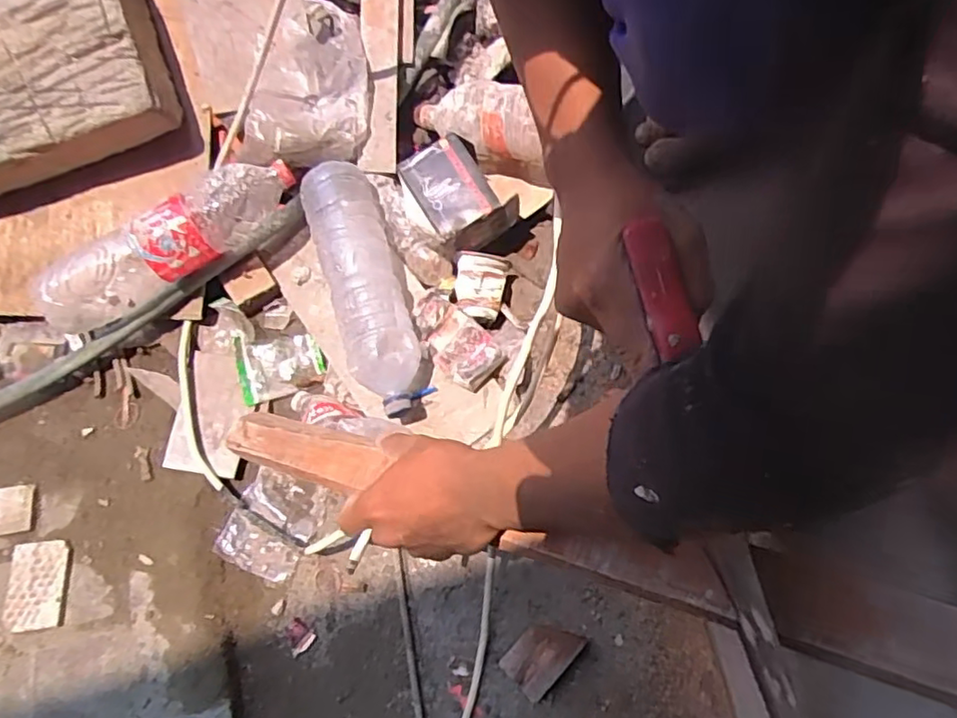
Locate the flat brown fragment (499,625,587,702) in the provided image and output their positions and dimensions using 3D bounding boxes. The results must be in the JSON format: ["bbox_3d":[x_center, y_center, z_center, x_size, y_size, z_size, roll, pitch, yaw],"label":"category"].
[{"bbox_3d":[0.065,0.307,0.670,0.051,0.029,0.076,40,77,18],"label":"flat brown fragment"}]

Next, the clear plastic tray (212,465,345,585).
[{"bbox_3d":[-0.235,0.190,0.753,0.106,0.033,0.117,22,72,14],"label":"clear plastic tray"}]

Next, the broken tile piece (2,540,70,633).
[{"bbox_3d":[-0.498,0.254,0.722,0.063,0.011,0.094,-6,68,3],"label":"broken tile piece"}]

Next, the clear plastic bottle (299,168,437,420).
[{"bbox_3d":[-0.133,-0.085,0.774,0.089,0.100,0.312,-19,68,-2],"label":"clear plastic bottle"}]

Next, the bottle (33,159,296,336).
[{"bbox_3d":[-0.375,-0.145,0.775,0.328,0.073,0.090,-31,69,-7],"label":"bottle"}]

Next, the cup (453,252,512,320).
[{"bbox_3d":[0.004,-0.084,0.808,0.066,0.058,0.085,0,68,5],"label":"cup"}]

